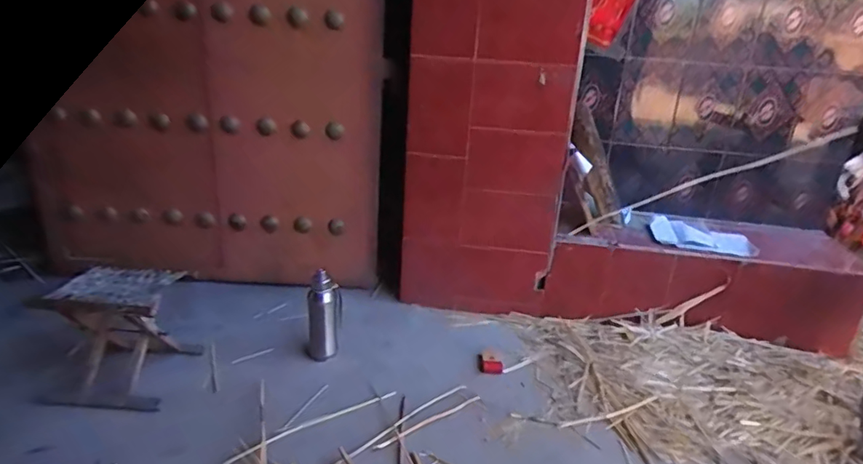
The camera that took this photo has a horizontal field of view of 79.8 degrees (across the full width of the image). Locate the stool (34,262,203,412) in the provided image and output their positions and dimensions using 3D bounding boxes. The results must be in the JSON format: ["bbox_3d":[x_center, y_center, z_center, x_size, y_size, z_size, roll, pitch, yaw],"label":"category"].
[{"bbox_3d":[-0.858,0.279,1.426,0.330,0.292,0.272,4,21,3],"label":"stool"}]

